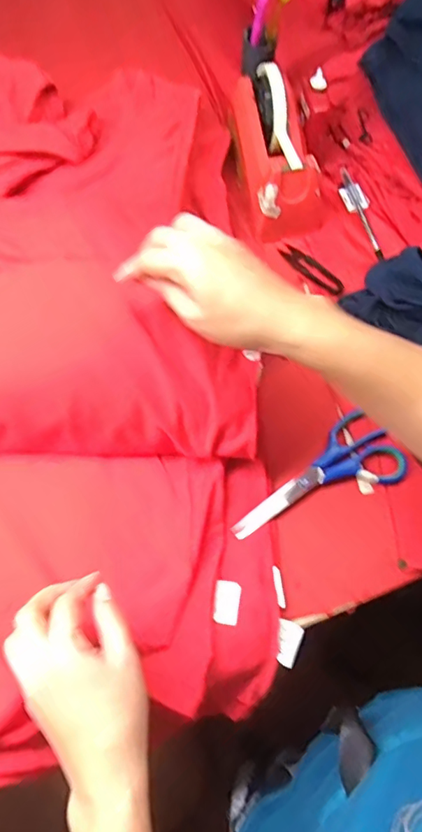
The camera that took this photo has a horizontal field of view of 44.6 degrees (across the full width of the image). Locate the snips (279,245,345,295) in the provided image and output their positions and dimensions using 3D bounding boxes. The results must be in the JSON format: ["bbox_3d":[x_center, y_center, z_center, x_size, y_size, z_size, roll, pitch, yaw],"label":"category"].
[{"bbox_3d":[0.116,-0.169,0.595,0.023,0.011,0.090,-33,66,-13],"label":"snips"}]

